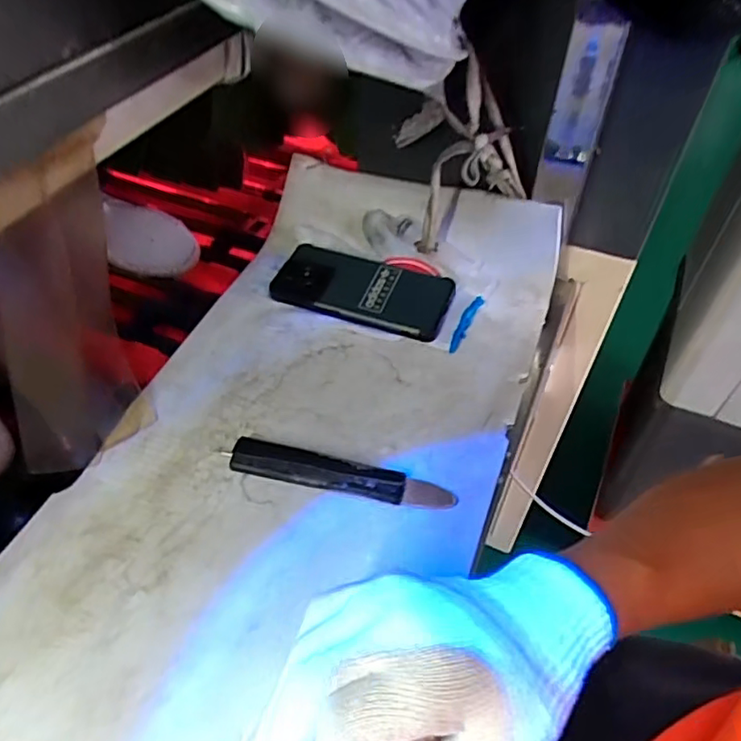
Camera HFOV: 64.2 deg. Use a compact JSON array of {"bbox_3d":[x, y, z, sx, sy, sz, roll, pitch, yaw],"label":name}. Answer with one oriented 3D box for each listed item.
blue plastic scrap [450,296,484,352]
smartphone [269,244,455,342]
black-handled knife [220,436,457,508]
[{"bbox_3d":[0.087,-0.043,0.543,0.011,0.012,0.072,21,52,18],"label":"blue plastic scrap"},{"bbox_3d":[-0.007,-0.079,0.559,0.163,0.010,0.085,15,56,12],"label":"smartphone"},{"bbox_3d":[-0.023,0.077,0.439,0.168,0.013,0.030,10,50,9],"label":"black-handled knife"}]

